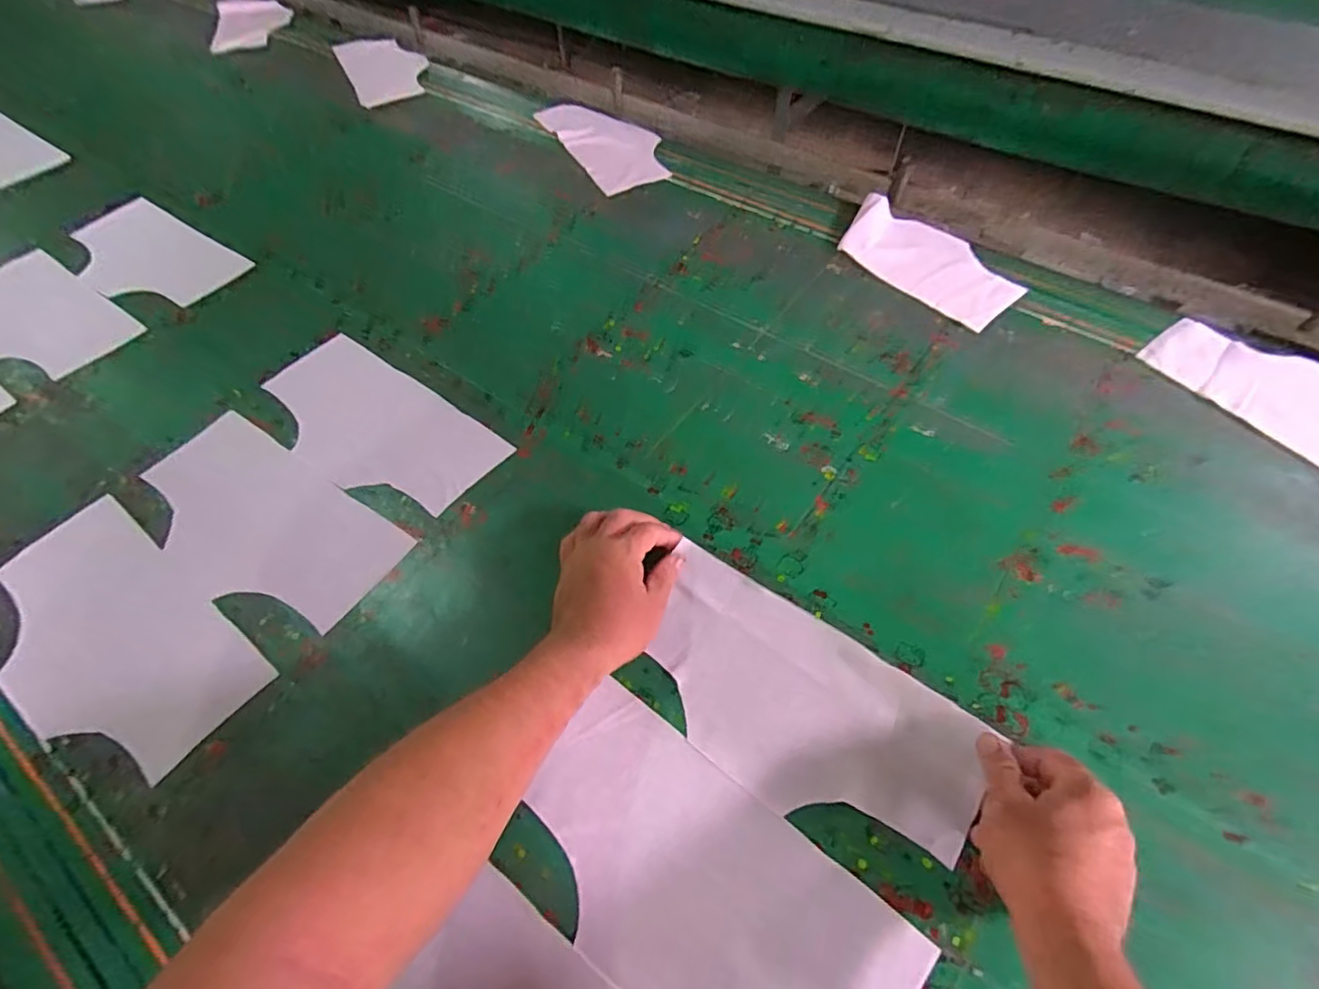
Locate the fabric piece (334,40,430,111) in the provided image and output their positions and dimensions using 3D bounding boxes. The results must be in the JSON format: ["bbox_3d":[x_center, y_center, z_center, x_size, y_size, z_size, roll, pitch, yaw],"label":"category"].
[{"bbox_3d":[-0.536,-0.838,1.163,0.153,0.013,0.222,-22,65,-19],"label":"fabric piece"}]

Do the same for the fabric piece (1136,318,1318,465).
[{"bbox_3d":[0.714,-0.098,0.644,0.161,0.004,0.310,-30,60,-19],"label":"fabric piece"}]

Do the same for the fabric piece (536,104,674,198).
[{"bbox_3d":[-0.085,-0.591,0.985,0.153,0.008,0.293,-24,59,-16],"label":"fabric piece"}]

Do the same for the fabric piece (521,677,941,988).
[{"bbox_3d":[0.028,0.277,0.413,0.282,0.007,0.145,33,62,21],"label":"fabric piece"}]

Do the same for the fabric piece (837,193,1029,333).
[{"bbox_3d":[0.354,-0.315,0.784,0.132,0.022,0.245,-36,62,-22],"label":"fabric piece"}]

